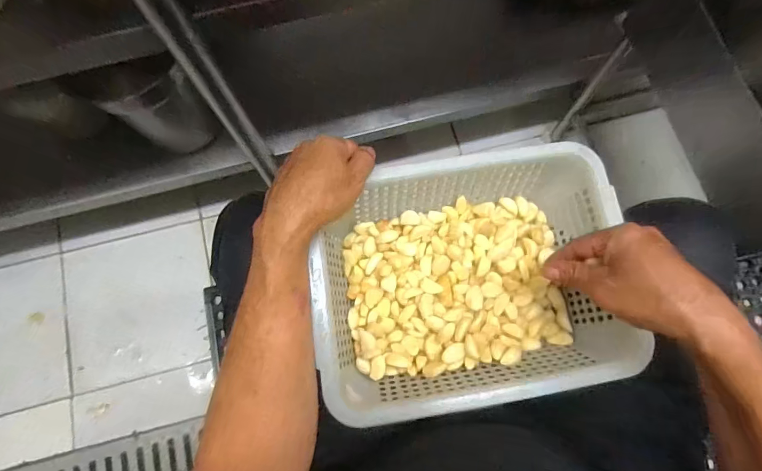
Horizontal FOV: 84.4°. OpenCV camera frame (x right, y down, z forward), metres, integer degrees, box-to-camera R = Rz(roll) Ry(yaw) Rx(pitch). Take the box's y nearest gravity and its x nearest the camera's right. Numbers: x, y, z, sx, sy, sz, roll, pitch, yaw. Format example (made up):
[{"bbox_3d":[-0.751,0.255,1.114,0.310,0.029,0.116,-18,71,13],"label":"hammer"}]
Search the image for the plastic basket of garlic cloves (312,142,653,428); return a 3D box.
[{"bbox_3d":[0.086,0.045,0.442,0.298,0.090,0.222,-9,75,-1],"label":"plastic basket of garlic cloves"}]

